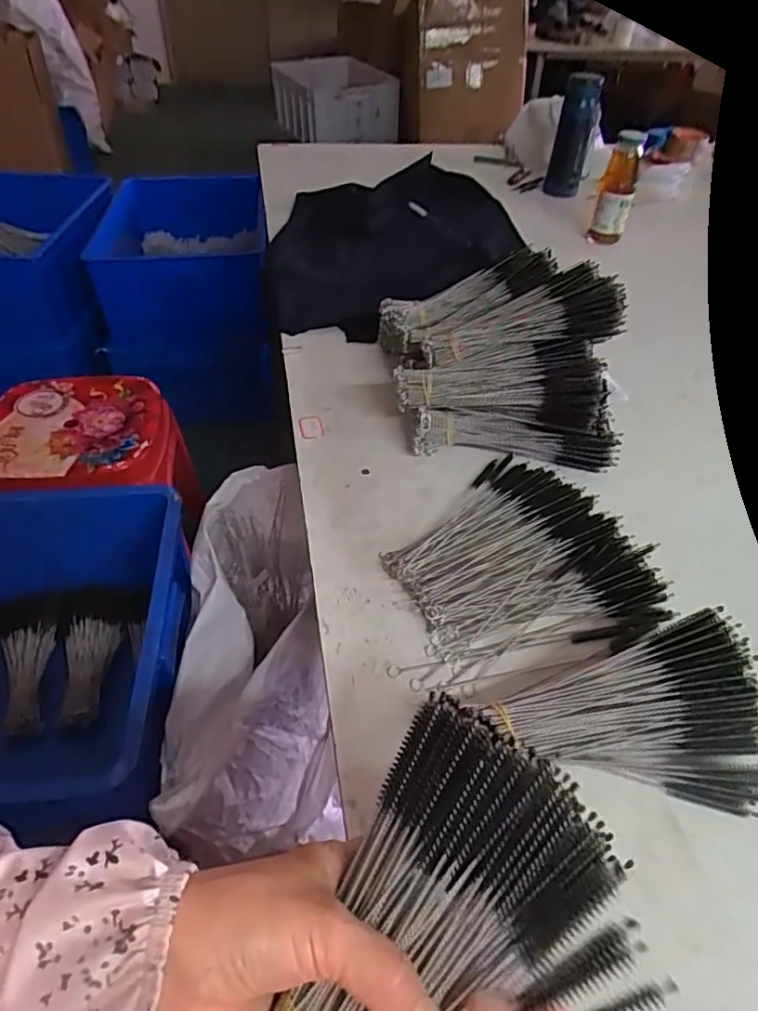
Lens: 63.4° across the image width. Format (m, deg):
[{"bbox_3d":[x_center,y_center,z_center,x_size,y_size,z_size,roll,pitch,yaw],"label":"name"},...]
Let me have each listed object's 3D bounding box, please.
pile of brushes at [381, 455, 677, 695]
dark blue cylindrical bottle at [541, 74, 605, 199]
[{"bbox_3d":[0.105,0.039,0.526,0.217,0.030,0.204,-11,45,-14],"label":"pile of brushes"},{"bbox_3d":[0.363,-0.684,1.153,0.069,0.202,0.074,10,44,9],"label":"dark blue cylindrical bottle"}]

